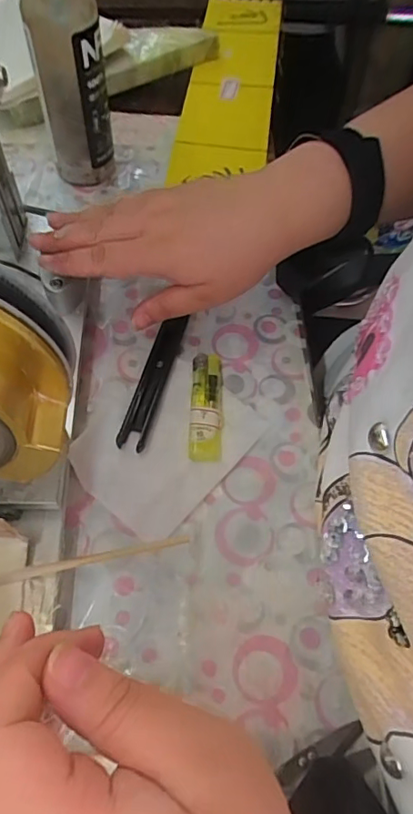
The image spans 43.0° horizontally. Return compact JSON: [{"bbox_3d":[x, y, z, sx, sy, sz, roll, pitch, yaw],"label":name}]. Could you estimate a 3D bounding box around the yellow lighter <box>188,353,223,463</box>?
[{"bbox_3d":[0.000,-0.001,0.350,0.021,0.009,0.079,3,60,-1],"label":"yellow lighter"}]

